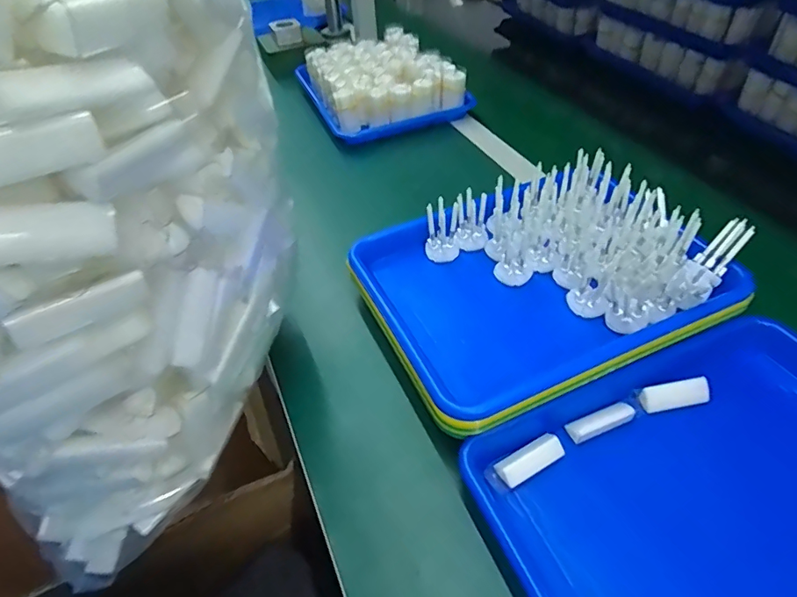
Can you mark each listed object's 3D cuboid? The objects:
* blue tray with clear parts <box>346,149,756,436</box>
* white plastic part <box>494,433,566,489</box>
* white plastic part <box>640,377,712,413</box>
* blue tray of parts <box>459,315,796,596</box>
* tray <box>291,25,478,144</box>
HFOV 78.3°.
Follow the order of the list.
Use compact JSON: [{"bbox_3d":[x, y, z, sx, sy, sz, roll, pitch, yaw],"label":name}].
[{"bbox_3d":[0.144,-0.027,0.493,0.340,0.076,0.245,-20,47,-15],"label":"blue tray with clear parts"},{"bbox_3d":[0.104,0.128,0.389,0.058,0.015,0.021,-24,48,-18],"label":"white plastic part"},{"bbox_3d":[0.241,0.084,0.423,0.060,0.016,0.019,-9,45,-4],"label":"white plastic part"},{"bbox_3d":[0.244,0.151,0.358,0.338,0.045,0.239,-20,47,-14],"label":"blue tray of parts"},{"bbox_3d":[-0.034,-0.384,0.861,0.228,0.085,0.279,-17,46,-12],"label":"tray"}]

